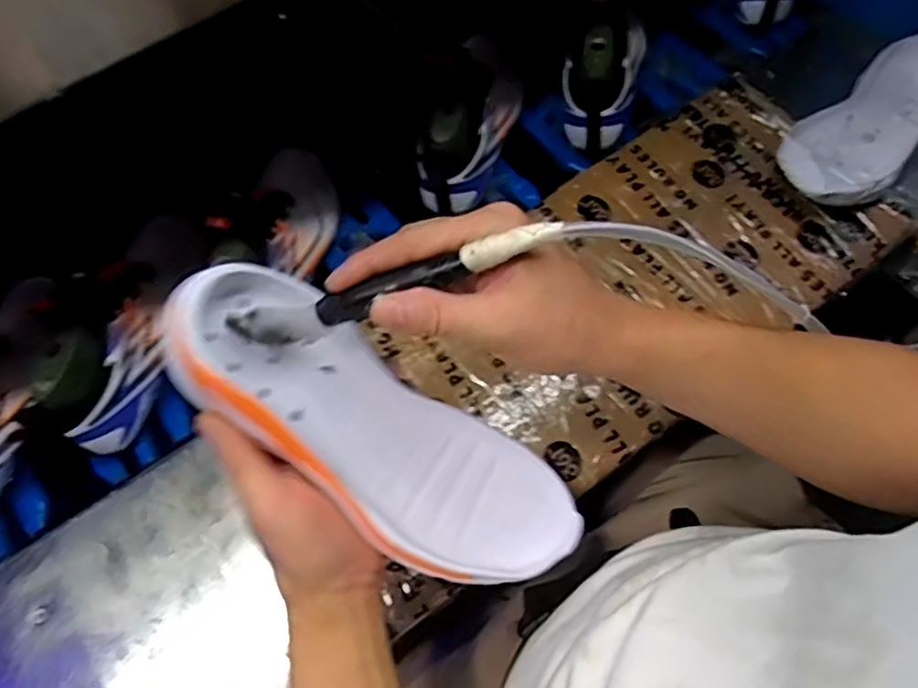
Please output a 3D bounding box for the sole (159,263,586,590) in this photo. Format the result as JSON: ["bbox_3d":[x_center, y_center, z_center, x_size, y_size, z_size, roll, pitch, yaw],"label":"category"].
[{"bbox_3d":[-0.044,0.051,0.358,0.248,0.044,0.088,37,71,-12],"label":"sole"}]

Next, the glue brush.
[{"bbox_3d":[-0.037,-0.026,0.314,0.178,0.025,0.016,-16,66,20],"label":"glue brush"}]

